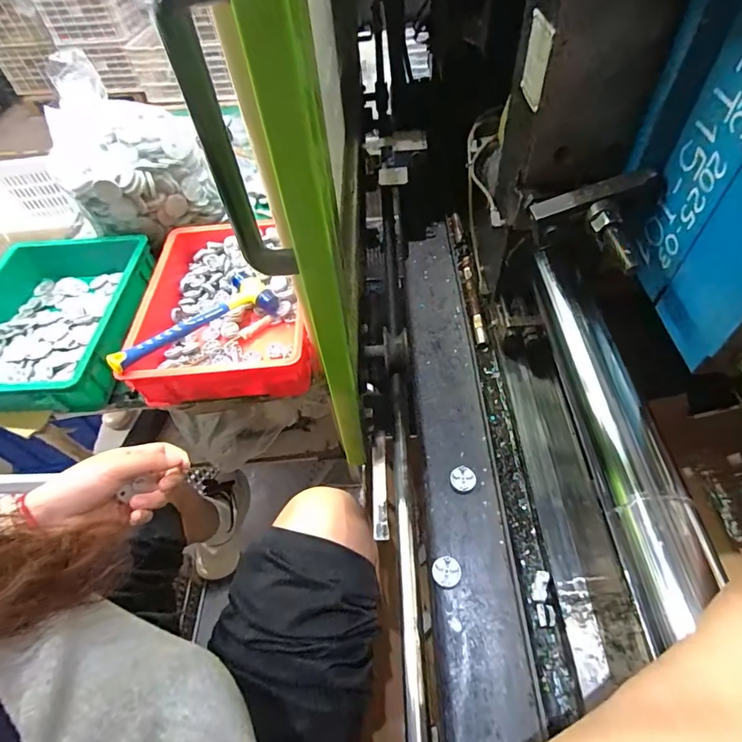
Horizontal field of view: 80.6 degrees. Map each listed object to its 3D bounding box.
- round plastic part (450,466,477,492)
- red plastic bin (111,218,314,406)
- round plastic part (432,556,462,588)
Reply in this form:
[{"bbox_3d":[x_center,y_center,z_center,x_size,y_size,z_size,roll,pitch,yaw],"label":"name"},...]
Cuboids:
[{"bbox_3d":[0.111,0.130,0.523,0.029,0.008,0.029,-2,54,3],"label":"round plastic part"},{"bbox_3d":[-0.236,-0.111,0.723,0.270,0.089,0.352,-6,53,0],"label":"red plastic bin"},{"bbox_3d":[0.080,0.214,0.465,0.030,0.011,0.029,-2,54,3],"label":"round plastic part"}]

